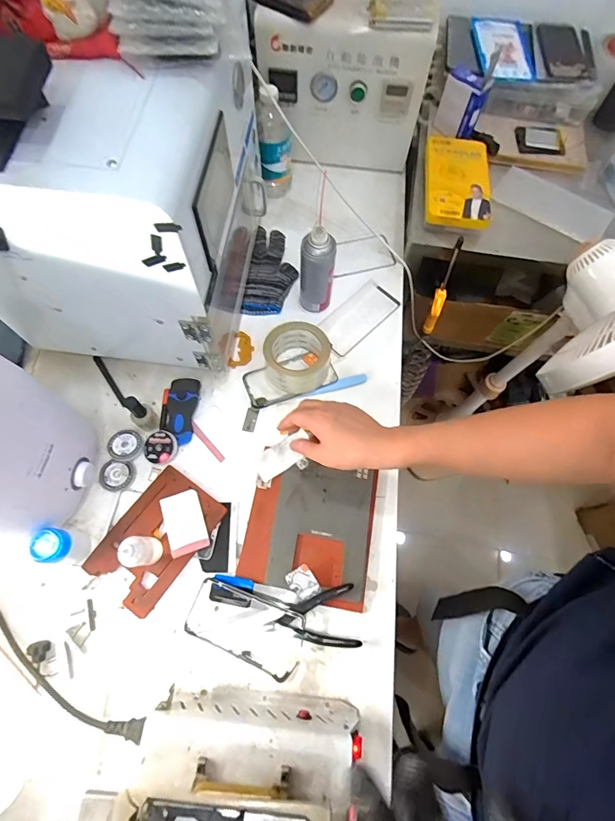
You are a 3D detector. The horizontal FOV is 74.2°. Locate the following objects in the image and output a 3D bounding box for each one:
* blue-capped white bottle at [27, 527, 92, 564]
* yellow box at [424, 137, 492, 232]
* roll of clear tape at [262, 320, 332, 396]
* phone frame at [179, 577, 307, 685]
[{"bbox_3d":[-0.308,0.170,0.510,0.033,0.076,0.039,11,68,3],"label":"blue-capped white bottle"},{"bbox_3d":[0.262,-0.398,0.703,0.108,0.022,0.187,10,70,-3],"label":"yellow box"},{"bbox_3d":[-0.016,-0.080,0.623,0.096,0.053,0.096,0,68,-1],"label":"roll of clear tape"},{"bbox_3d":[-0.075,0.268,0.511,0.150,0.006,0.077,24,69,8],"label":"phone frame"}]

